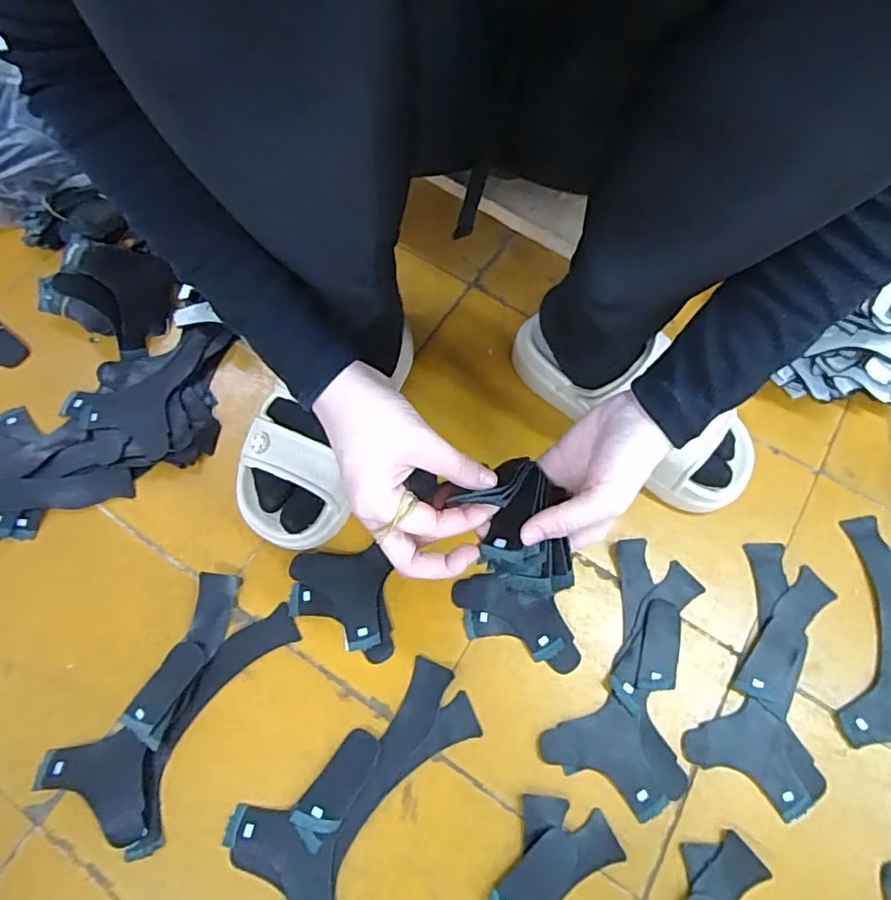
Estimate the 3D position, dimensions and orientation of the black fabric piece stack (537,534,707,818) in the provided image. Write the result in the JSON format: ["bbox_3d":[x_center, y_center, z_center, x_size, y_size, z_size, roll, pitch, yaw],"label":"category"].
[{"bbox_3d":[0.165,0.182,0.488,0.104,0.012,0.200,23,69,9],"label":"black fabric piece stack"}]

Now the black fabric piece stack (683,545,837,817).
[{"bbox_3d":[0.278,0.182,0.487,0.098,0.013,0.201,23,69,9],"label":"black fabric piece stack"}]

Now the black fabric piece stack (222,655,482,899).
[{"bbox_3d":[-0.062,0.258,0.443,0.103,0.011,0.196,42,73,16],"label":"black fabric piece stack"}]

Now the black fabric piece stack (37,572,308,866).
[{"bbox_3d":[-0.215,0.199,0.462,0.099,0.013,0.194,31,70,12],"label":"black fabric piece stack"}]

